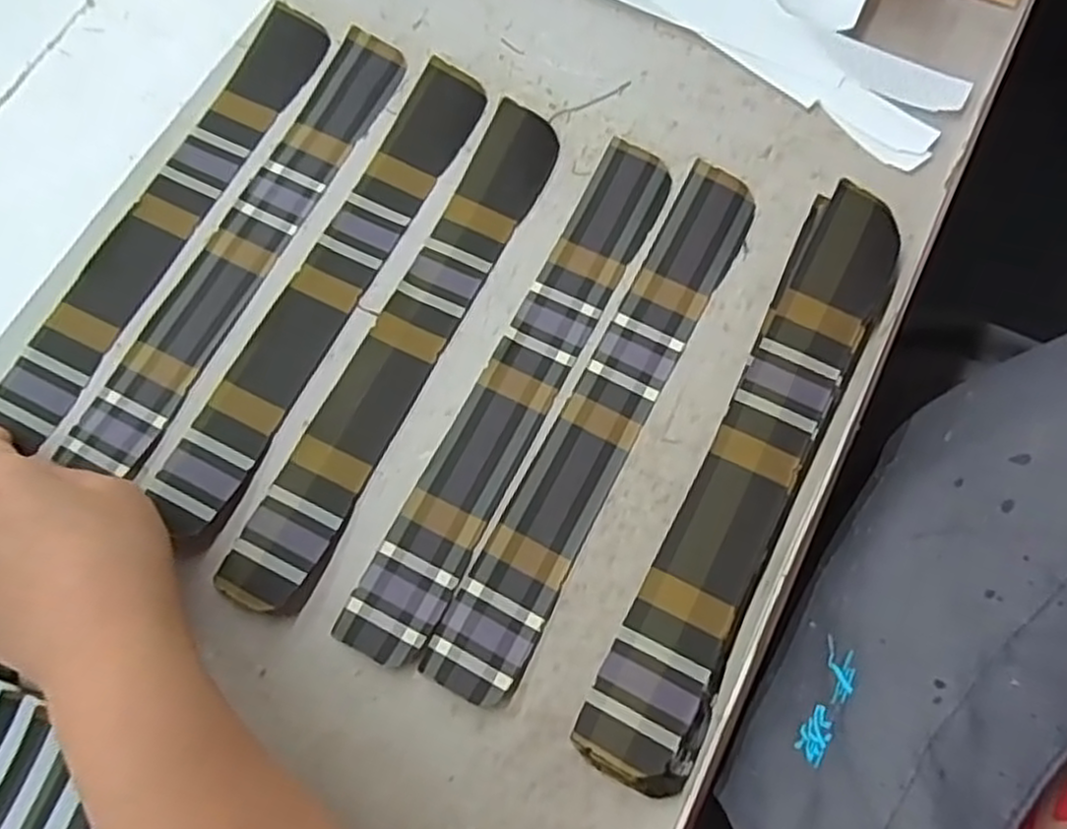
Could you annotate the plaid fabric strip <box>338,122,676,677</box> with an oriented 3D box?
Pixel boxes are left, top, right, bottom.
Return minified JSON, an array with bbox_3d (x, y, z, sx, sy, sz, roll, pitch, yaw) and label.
[{"bbox_3d":[-0.006,-0.015,0.329,0.037,0.006,0.258,27,75,8],"label":"plaid fabric strip"}]

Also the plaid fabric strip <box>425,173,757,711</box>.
[{"bbox_3d":[0.032,-0.002,0.322,0.037,0.007,0.258,27,76,8],"label":"plaid fabric strip"}]

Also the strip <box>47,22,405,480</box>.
[{"bbox_3d":[-0.137,-0.086,0.354,0.036,0.006,0.250,26,75,7],"label":"strip"}]

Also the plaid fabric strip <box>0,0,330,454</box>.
[{"bbox_3d":[-0.178,-0.101,0.360,0.036,0.005,0.251,26,75,7],"label":"plaid fabric strip"}]

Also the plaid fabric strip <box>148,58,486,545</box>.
[{"bbox_3d":[-0.096,-0.065,0.346,0.039,0.009,0.253,26,75,7],"label":"plaid fabric strip"}]

